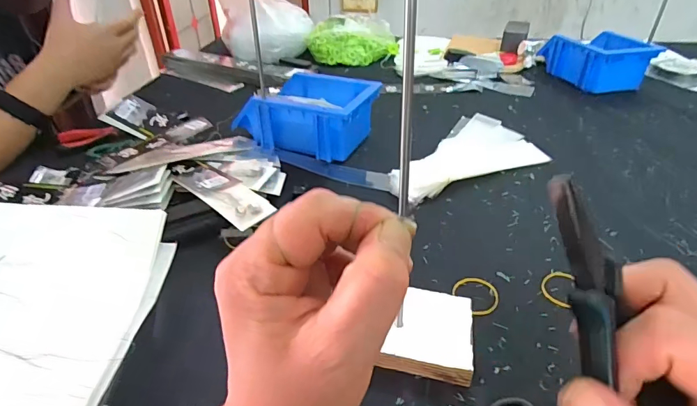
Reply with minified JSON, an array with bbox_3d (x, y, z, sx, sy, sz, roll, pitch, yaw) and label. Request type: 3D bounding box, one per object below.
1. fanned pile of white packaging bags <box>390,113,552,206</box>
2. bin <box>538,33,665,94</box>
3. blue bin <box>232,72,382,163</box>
[{"bbox_3d":[0.144,-0.071,0.570,0.233,0.021,0.135,-18,39,-22],"label":"fanned pile of white packaging bags"},{"bbox_3d":[0.476,-0.278,0.800,0.134,0.074,0.171,-3,36,-2],"label":"bin"},{"bbox_3d":[-0.059,-0.128,0.604,0.170,0.076,0.119,16,39,22],"label":"blue bin"}]

